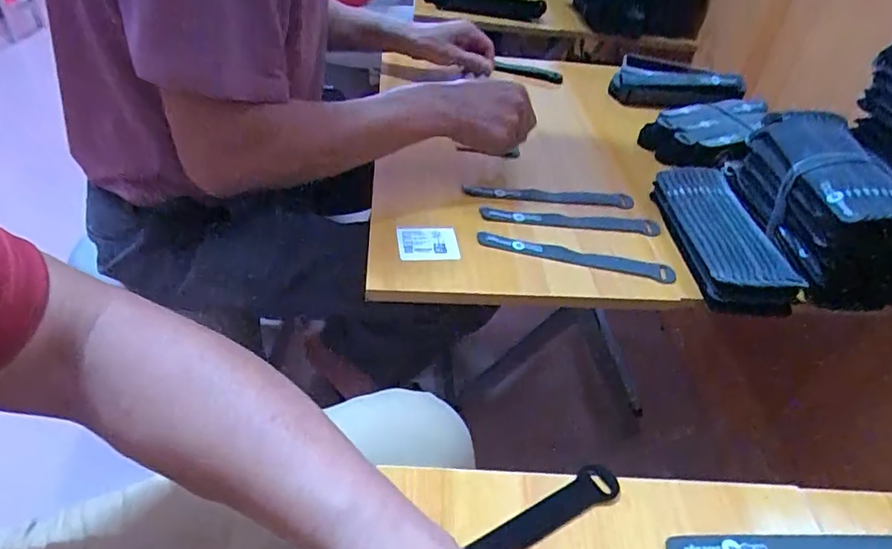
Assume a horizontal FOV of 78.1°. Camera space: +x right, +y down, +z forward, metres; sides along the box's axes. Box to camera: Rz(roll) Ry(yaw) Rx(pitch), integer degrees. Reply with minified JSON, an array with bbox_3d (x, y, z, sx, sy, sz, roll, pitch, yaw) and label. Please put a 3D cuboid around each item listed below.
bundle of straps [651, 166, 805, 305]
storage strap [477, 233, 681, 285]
[{"bbox_3d":[0.293,-0.047,0.598,0.090,0.046,0.207,5,40,-3],"label":"bundle of straps"},{"bbox_3d":[0.134,-0.020,0.564,0.200,0.008,0.021,12,40,5],"label":"storage strap"}]

